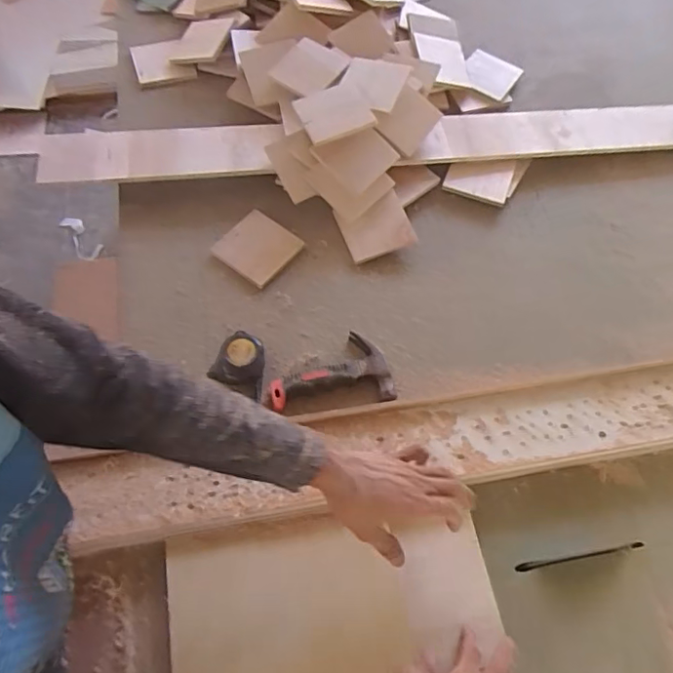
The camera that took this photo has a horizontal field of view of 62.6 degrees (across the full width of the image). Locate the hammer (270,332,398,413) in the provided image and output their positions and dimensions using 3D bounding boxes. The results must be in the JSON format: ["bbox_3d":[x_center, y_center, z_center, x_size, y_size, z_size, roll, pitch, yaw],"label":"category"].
[{"bbox_3d":[-0.008,0.045,0.736,0.157,0.029,0.104,-5,63,-6],"label":"hammer"}]

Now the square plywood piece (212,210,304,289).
[{"bbox_3d":[-0.117,-0.132,0.822,0.102,0.008,0.102,37,67,15],"label":"square plywood piece"}]

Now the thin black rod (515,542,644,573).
[{"bbox_3d":[0.286,0.257,0.647,0.157,0.004,0.010,-8,63,-7],"label":"thin black rod"}]

